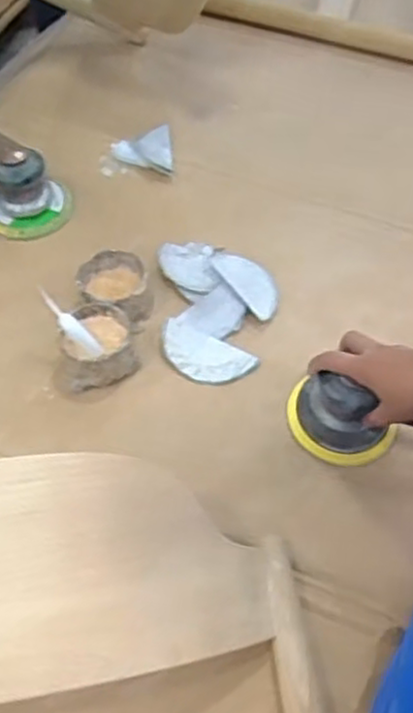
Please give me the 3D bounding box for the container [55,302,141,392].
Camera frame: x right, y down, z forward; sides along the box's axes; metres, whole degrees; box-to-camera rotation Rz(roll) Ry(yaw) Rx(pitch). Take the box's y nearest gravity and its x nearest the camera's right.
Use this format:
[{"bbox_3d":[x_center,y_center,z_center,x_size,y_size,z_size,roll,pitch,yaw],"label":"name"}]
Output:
[{"bbox_3d":[-0.124,-0.012,0.800,0.093,0.047,0.087,1,56,-1],"label":"container"}]

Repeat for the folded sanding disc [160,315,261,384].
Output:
[{"bbox_3d":[-0.005,0.000,0.818,0.111,0.020,0.060,26,59,16],"label":"folded sanding disc"}]

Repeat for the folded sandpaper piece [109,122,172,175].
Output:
[{"bbox_3d":[-0.090,-0.284,1.003,0.082,0.025,0.100,-4,56,-3],"label":"folded sandpaper piece"}]

